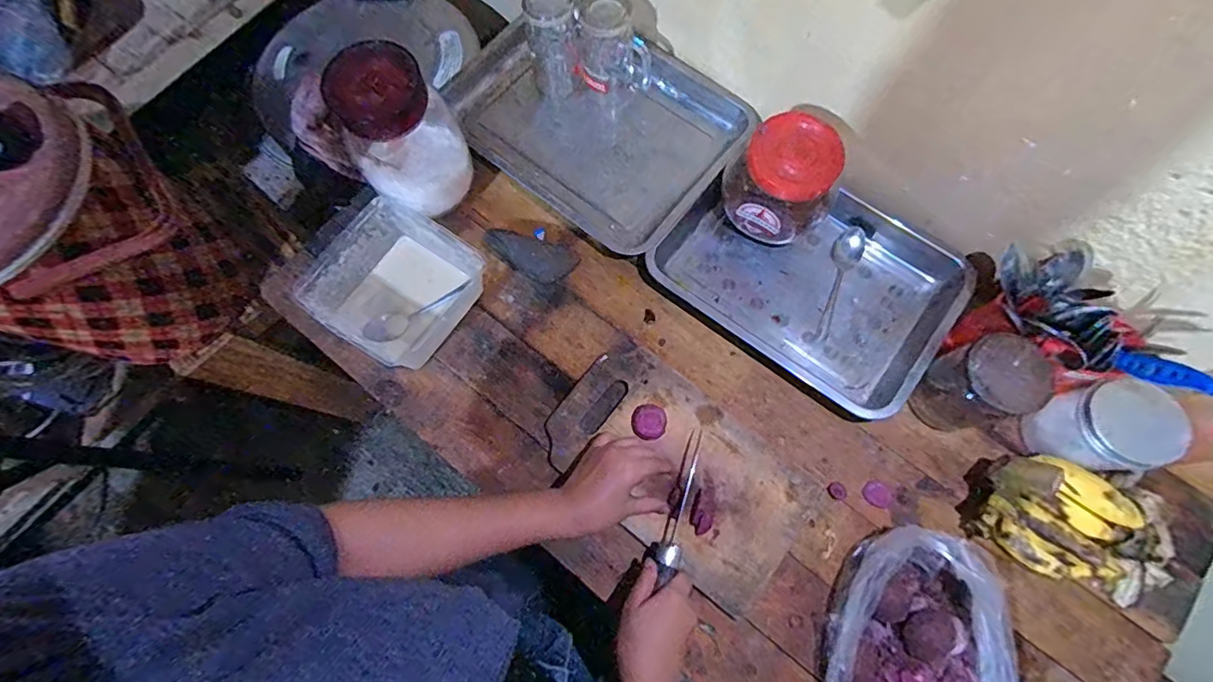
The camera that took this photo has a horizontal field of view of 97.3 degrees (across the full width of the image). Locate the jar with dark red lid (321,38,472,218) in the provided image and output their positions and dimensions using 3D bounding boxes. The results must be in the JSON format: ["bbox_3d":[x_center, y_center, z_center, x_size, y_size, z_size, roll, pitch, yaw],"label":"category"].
[{"bbox_3d":[-0.243,-0.246,0.641,0.119,0.203,0.109,-1,74,2],"label":"jar with dark red lid"}]

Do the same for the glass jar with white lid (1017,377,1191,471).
[{"bbox_3d":[0.524,0.095,0.573,0.093,0.109,0.083,0,74,2],"label":"glass jar with white lid"}]

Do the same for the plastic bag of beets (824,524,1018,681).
[{"bbox_3d":[0.306,0.337,0.526,0.168,0.083,0.280,6,74,4],"label":"plastic bag of beets"}]

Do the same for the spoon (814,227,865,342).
[{"bbox_3d":[0.295,-0.072,0.672,0.035,0.029,0.146,19,76,7],"label":"spoon"}]

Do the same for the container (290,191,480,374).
[{"bbox_3d":[-0.258,-0.070,0.661,0.152,0.075,0.170,34,78,11],"label":"container"}]

